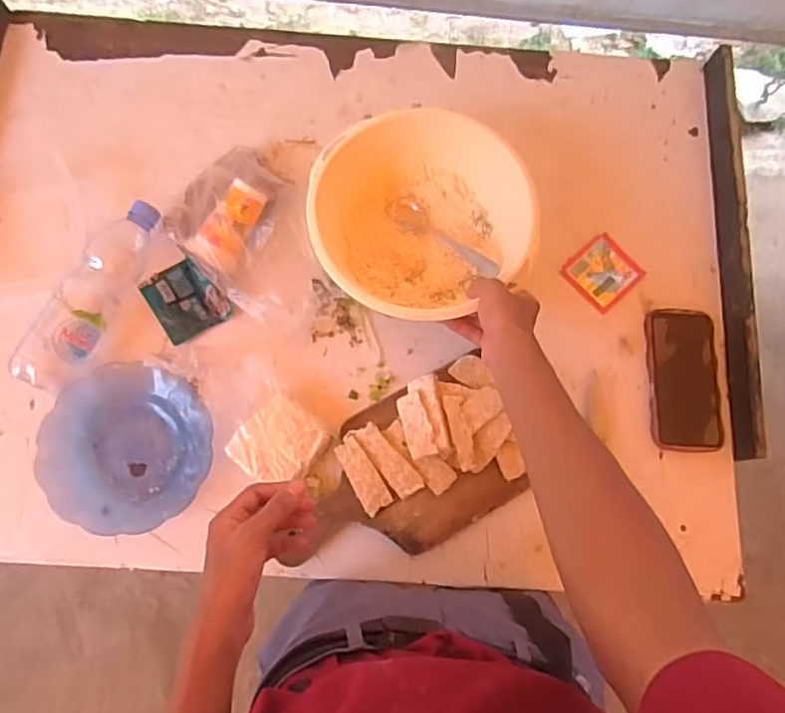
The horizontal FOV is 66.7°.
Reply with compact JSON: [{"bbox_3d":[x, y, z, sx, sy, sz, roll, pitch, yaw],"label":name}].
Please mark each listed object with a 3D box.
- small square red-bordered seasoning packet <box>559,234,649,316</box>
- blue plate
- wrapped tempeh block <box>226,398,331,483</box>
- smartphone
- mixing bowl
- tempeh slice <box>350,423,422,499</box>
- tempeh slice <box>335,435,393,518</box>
[{"bbox_3d":[0.263,-0.106,0.743,0.081,0.005,0.076,-39,80,-10],"label":"small square red-bordered seasoning packet"},{"bbox_3d":[-0.294,0.100,0.657,0.189,0.040,0.177,0,85,3],"label":"blue plate"},{"bbox_3d":[-0.125,0.098,0.663,0.084,0.034,0.086,38,78,8],"label":"wrapped tempeh block"},{"bbox_3d":[0.344,0.026,0.702,0.082,0.013,0.169,3,76,-1],"label":"smartphone"},{"bbox_3d":[0.037,-0.160,0.686,0.253,0.086,0.253,0,76,-1],"label":"mixing bowl"},{"bbox_3d":[-0.007,0.115,0.662,0.031,0.008,0.094,-41,83,-7],"label":"tempeh slice"},{"bbox_3d":[-0.033,0.129,0.653,0.033,0.006,0.085,-31,81,-4],"label":"tempeh slice"}]

